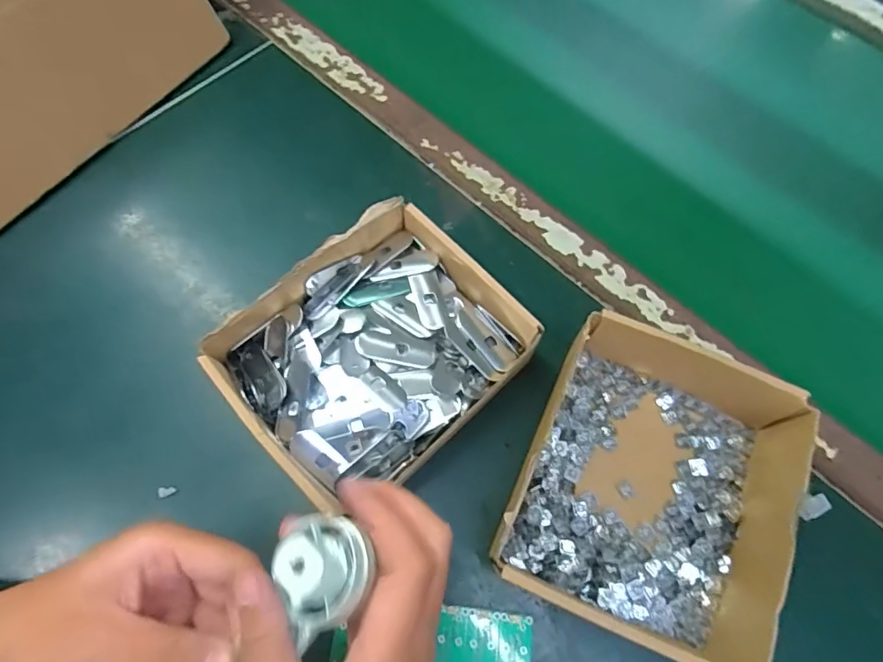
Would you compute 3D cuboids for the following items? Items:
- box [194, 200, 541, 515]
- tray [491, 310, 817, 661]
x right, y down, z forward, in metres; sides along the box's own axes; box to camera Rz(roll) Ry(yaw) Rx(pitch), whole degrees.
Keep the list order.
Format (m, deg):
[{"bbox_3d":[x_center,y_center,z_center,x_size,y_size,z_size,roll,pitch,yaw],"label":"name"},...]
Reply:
[{"bbox_3d":[-0.041,0.016,0.335,0.167,0.054,0.136,-41,74,-17],"label":"box"},{"bbox_3d":[0.130,0.090,0.314,0.155,0.051,0.176,24,68,8],"label":"tray"}]

